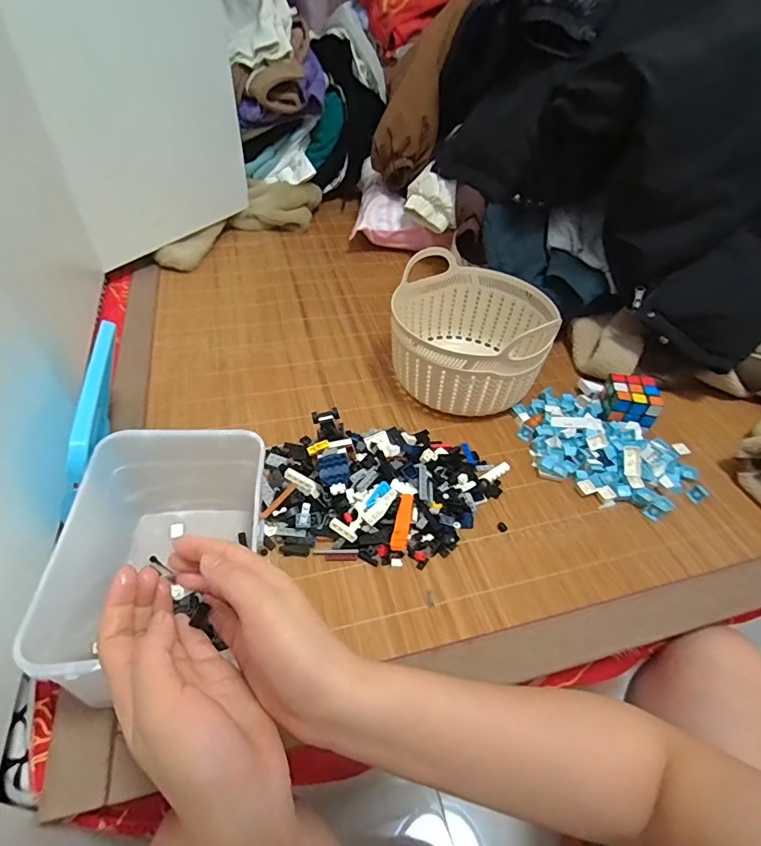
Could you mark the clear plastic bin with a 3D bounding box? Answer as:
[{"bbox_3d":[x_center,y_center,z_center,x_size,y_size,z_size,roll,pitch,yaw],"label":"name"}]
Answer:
[{"bbox_3d":[-0.183,0.122,0.416,0.145,0.120,0.208,-1,46,-6],"label":"clear plastic bin"}]

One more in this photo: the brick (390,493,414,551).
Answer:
[{"bbox_3d":[0.024,0.105,0.506,0.016,0.007,0.072,11,46,5],"label":"brick"}]

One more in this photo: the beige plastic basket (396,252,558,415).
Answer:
[{"bbox_3d":[0.123,-0.121,0.678,0.218,0.140,0.227,17,47,12],"label":"beige plastic basket"}]

